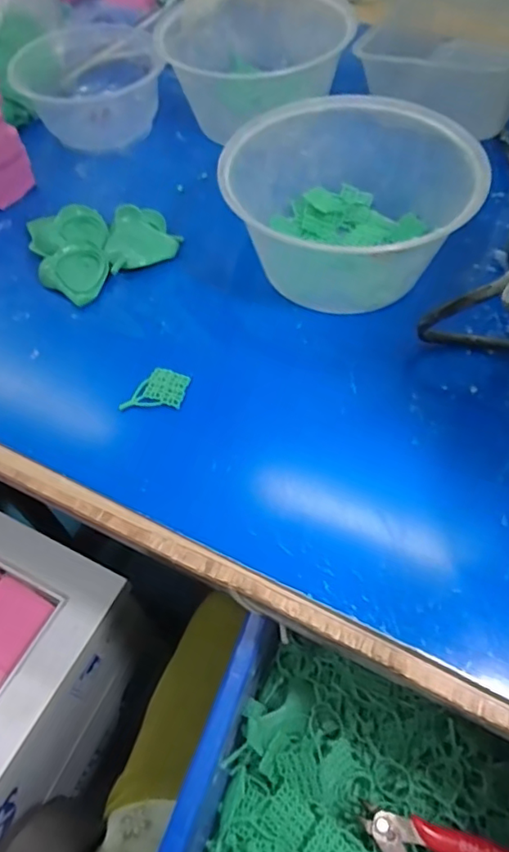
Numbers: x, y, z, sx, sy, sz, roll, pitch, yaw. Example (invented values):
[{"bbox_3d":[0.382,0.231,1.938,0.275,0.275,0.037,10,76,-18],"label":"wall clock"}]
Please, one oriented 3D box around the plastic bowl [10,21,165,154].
[{"bbox_3d":[-0.152,-0.317,0.526,0.122,0.066,0.118,-1,57,2],"label":"plastic bowl"}]

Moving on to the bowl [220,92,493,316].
[{"bbox_3d":[0.070,-0.157,0.399,0.141,0.074,0.157,-36,62,-19],"label":"bowl"}]

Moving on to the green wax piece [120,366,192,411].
[{"bbox_3d":[-0.062,-0.023,0.359,0.036,0.006,0.034,9,58,9],"label":"green wax piece"}]

